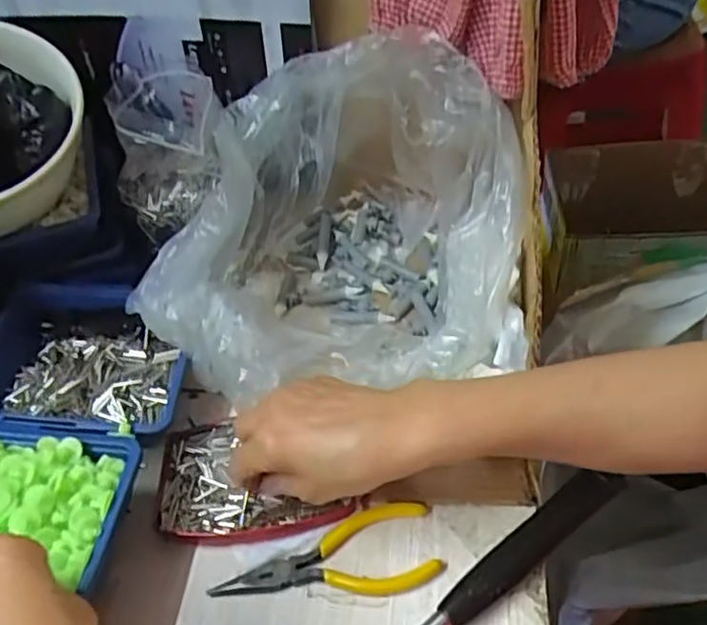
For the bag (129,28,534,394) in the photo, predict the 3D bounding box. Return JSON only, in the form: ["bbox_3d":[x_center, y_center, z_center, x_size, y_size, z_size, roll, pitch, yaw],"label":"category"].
[{"bbox_3d":[-0.016,-0.064,0.457,0.247,0.170,0.253,-6,45,4],"label":"bag"}]

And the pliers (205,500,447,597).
[{"bbox_3d":[-0.016,0.142,0.365,0.124,0.017,0.048,-13,45,-3],"label":"pliers"}]

